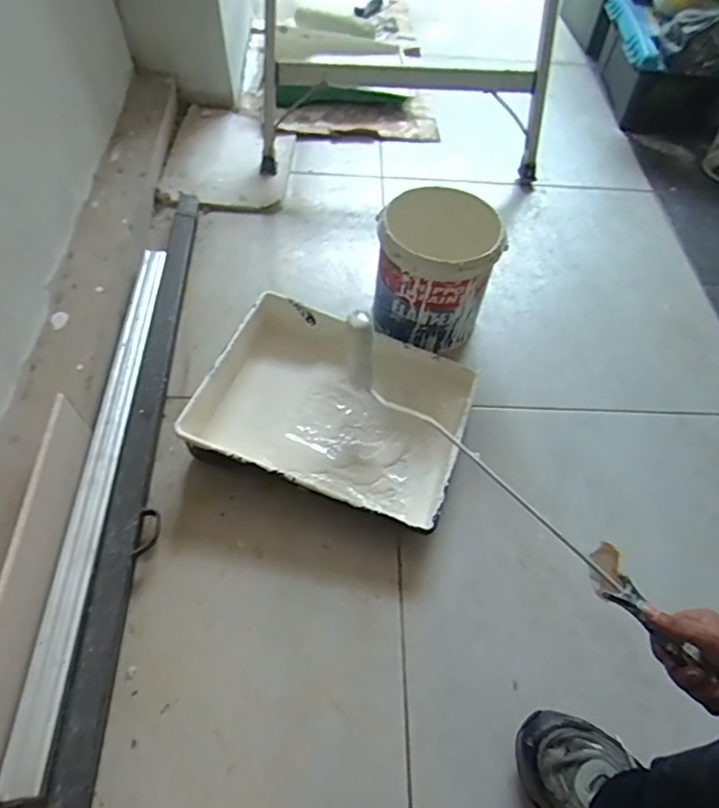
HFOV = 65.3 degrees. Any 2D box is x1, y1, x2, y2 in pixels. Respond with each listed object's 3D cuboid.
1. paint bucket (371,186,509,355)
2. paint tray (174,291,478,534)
[{"bbox_3d":[0.118,-0.203,0.900,0.180,0.209,0.158,0,55,-4],"label":"paint bucket"},{"bbox_3d":[-0.033,0.007,0.803,0.359,0.074,0.282,18,56,9],"label":"paint tray"}]

